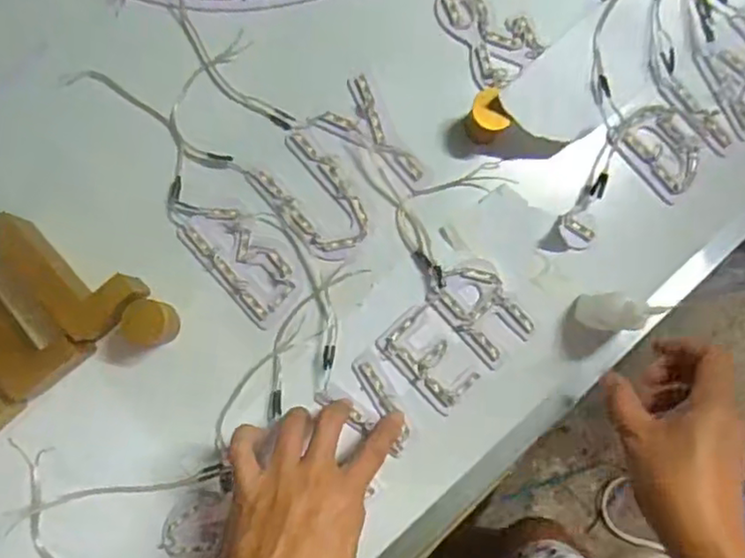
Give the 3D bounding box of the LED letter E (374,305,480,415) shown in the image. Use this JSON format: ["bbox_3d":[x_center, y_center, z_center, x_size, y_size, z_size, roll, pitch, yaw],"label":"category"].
[{"bbox_3d":[0.046,0.063,0.515,0.048,0.004,0.080,-44,88,-4],"label":"LED letter E"}]

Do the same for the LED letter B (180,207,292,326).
[{"bbox_3d":[-0.106,-0.015,0.518,0.050,0.004,0.098,-42,88,-4],"label":"LED letter B"}]

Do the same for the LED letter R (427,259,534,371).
[{"bbox_3d":[0.088,0.024,0.518,0.056,0.006,0.082,-41,88,-4],"label":"LED letter R"}]

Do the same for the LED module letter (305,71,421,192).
[{"bbox_3d":[0.005,-0.114,0.528,0.098,0.004,0.053,43,86,2],"label":"LED module letter"}]

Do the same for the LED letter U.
[{"bbox_3d":[-0.046,-0.067,0.523,0.057,0.004,0.100,-41,88,-4],"label":"LED letter U"}]

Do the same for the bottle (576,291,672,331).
[{"bbox_3d":[0.184,0.025,0.491,0.033,0.089,0.028,0,86,-2],"label":"bottle"}]

